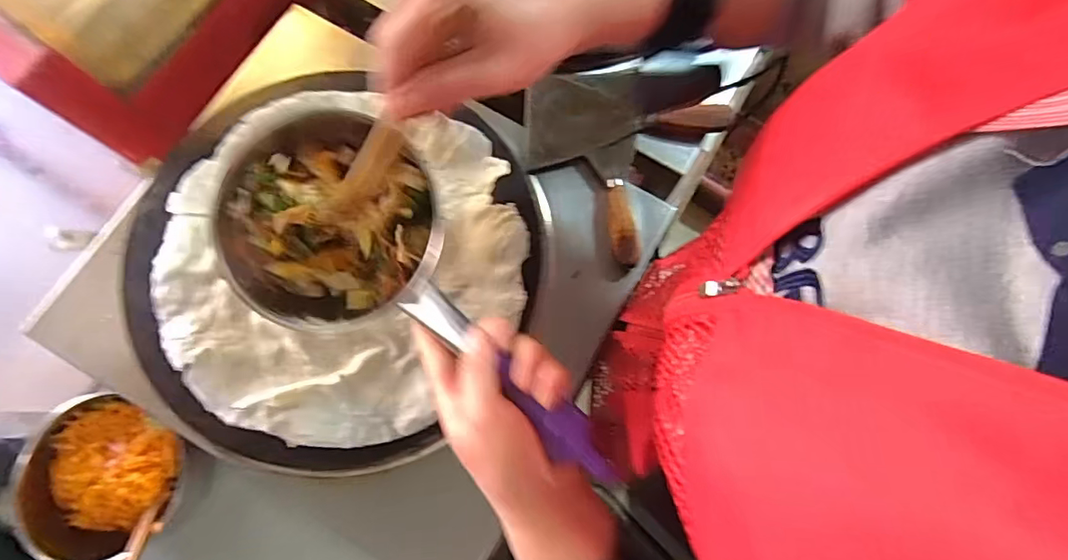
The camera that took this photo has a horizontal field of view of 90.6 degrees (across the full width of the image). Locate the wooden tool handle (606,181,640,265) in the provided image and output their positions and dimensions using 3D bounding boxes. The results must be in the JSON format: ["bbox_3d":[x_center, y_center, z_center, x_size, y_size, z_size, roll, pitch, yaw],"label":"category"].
[{"bbox_3d":[0.089,-0.059,0.549,0.028,0.025,0.088,-10,77,-3],"label":"wooden tool handle"}]

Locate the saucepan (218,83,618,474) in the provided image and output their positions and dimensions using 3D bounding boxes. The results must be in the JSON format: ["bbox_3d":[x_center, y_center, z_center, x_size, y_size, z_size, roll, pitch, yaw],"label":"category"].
[{"bbox_3d":[-0.088,-0.003,0.374,0.338,0.099,0.162,34,78,22],"label":"saucepan"}]

